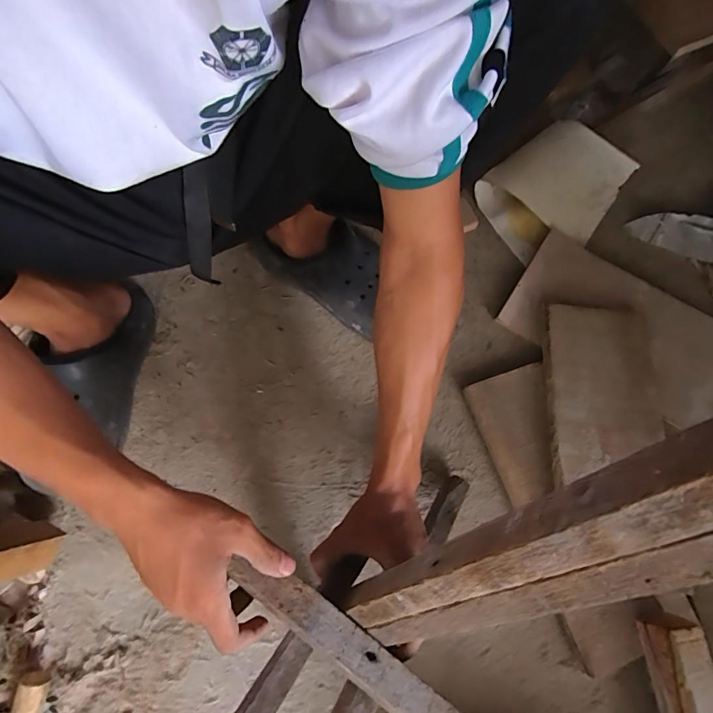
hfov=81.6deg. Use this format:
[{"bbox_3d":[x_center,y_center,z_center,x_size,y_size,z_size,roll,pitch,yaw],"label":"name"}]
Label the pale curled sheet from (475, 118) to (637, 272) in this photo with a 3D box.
[{"bbox_3d":[0.319,-0.268,0.653,0.233,0.048,0.175,-32,75,-10],"label":"pale curled sheet"}]

